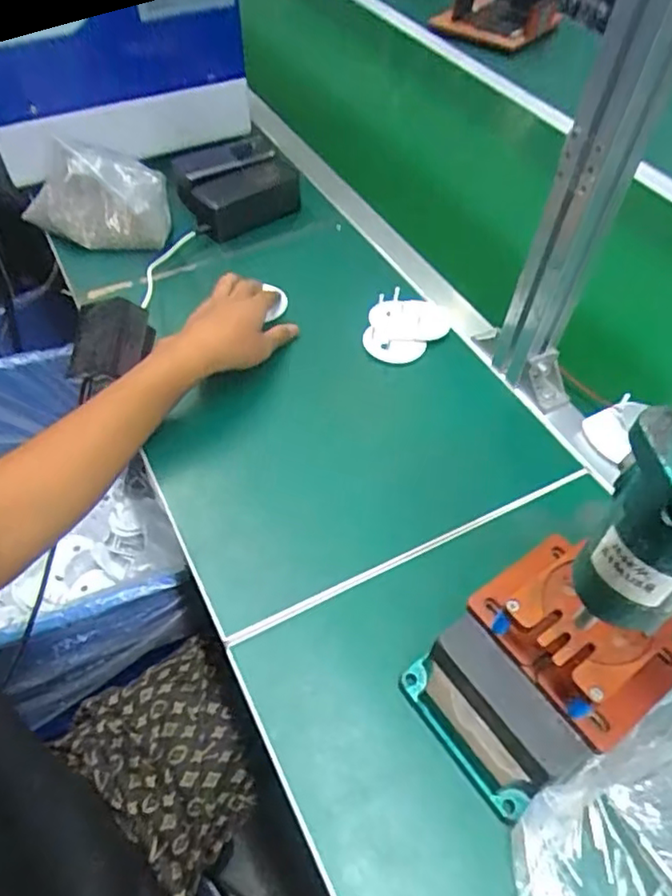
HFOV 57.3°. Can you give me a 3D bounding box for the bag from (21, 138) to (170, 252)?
[{"bbox_3d":[-0.273,-0.285,0.686,0.183,0.099,0.067,21,55,15],"label":"bag"}]

